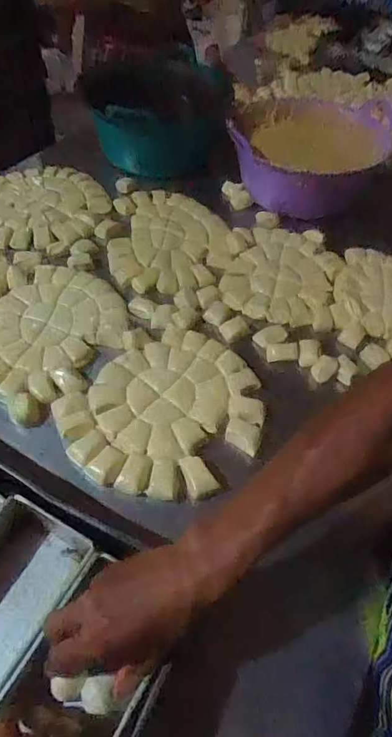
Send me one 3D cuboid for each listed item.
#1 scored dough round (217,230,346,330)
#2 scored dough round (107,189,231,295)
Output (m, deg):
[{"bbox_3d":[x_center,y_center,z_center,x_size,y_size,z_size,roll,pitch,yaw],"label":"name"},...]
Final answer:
[{"bbox_3d":[0.143,-0.157,0.745,0.167,0.015,0.216,17,54,8],"label":"scored dough round"},{"bbox_3d":[-0.047,-0.229,0.791,0.195,0.024,0.256,-4,54,-8],"label":"scored dough round"}]

